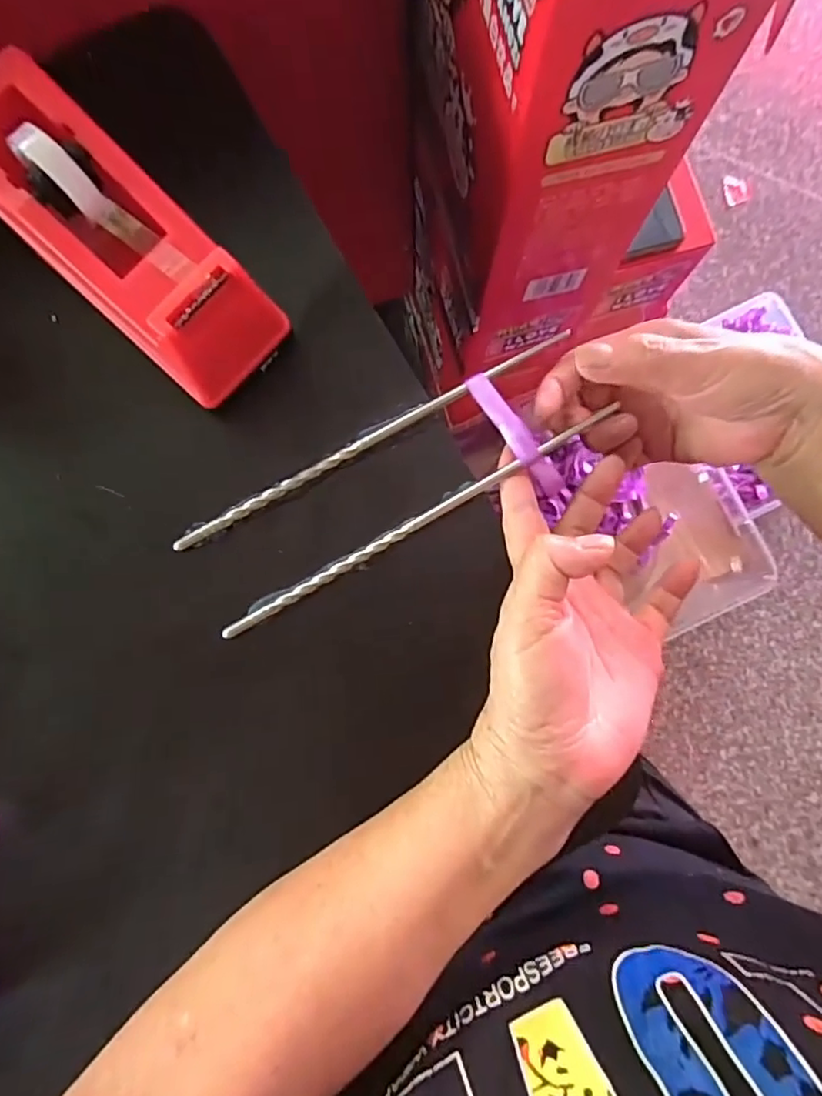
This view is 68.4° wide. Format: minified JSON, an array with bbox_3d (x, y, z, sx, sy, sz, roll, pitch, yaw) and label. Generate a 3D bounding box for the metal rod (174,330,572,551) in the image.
[{"bbox_3d":[-0.018,-0.055,0.303,0.219,0.006,0.008,-29,82,-3],"label":"metal rod"}]

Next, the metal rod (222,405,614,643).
[{"bbox_3d":[0.004,-0.013,0.297,0.213,0.004,0.006,-30,82,-3],"label":"metal rod"}]

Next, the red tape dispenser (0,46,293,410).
[{"bbox_3d":[-0.135,-0.140,0.275,0.067,0.061,0.153,-45,85,-4],"label":"red tape dispenser"}]

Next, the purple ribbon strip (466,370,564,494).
[{"bbox_3d":[0.052,-0.056,0.300,0.012,0.009,0.071,-37,93,-5],"label":"purple ribbon strip"}]

